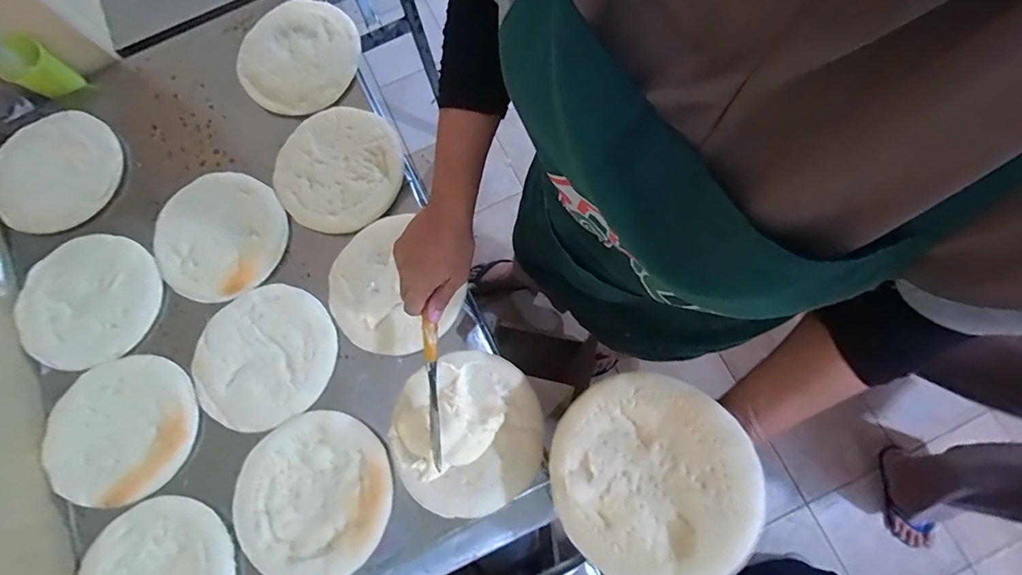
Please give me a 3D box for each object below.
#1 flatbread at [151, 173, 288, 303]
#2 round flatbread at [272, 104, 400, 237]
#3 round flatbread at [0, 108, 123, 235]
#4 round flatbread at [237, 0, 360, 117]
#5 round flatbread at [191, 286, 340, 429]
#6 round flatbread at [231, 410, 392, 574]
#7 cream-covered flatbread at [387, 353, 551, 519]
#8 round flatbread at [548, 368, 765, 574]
[{"bbox_3d":[-0.445,-0.082,0.665,0.199,0.012,0.192,-1,77,3],"label":"flatbread"},{"bbox_3d":[-0.262,-0.182,0.682,0.185,0.018,0.194,-1,77,3],"label":"round flatbread"},{"bbox_3d":[-0.720,-0.187,0.694,0.186,0.022,0.194,0,79,-2],"label":"round flatbread"},{"bbox_3d":[-0.352,-0.382,0.728,0.195,0.020,0.194,37,83,11],"label":"round flatbread"},{"bbox_3d":[-0.346,0.094,0.621,0.190,0.017,0.190,-1,77,3],"label":"round flatbread"},{"bbox_3d":[-0.249,0.259,0.559,0.195,0.015,0.190,-1,70,4],"label":"round flatbread"},{"bbox_3d":[-0.056,0.183,0.570,0.187,0.035,0.189,-1,77,3],"label":"cream-covered flatbread"},{"bbox_3d":[0.135,0.191,0.445,0.194,0.016,0.194,-7,74,25],"label":"round flatbread"}]

